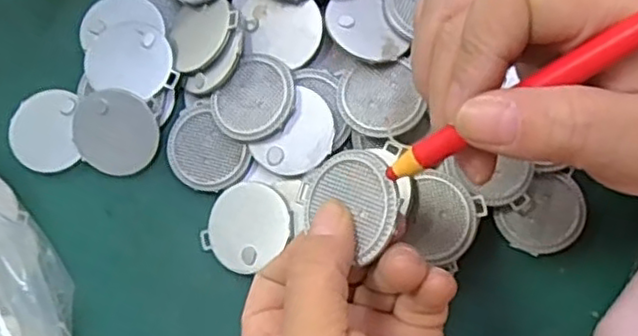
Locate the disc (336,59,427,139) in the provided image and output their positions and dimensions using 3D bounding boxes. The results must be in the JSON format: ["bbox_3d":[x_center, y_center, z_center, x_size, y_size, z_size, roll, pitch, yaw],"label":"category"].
[{"bbox_3d":[0.026,-0.031,0.296,0.036,0.007,0.034,-2,71,4],"label":"disc"}]

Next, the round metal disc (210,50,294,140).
[{"bbox_3d":[-0.029,-0.032,0.302,0.036,0.004,0.039,0,78,1],"label":"round metal disc"}]

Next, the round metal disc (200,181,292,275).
[{"bbox_3d":[-0.033,0.026,0.303,0.041,0.004,0.037,-47,66,7],"label":"round metal disc"}]

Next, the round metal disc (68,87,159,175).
[{"bbox_3d":[-0.096,-0.017,0.314,0.040,0.004,0.039,0,103,1],"label":"round metal disc"}]

